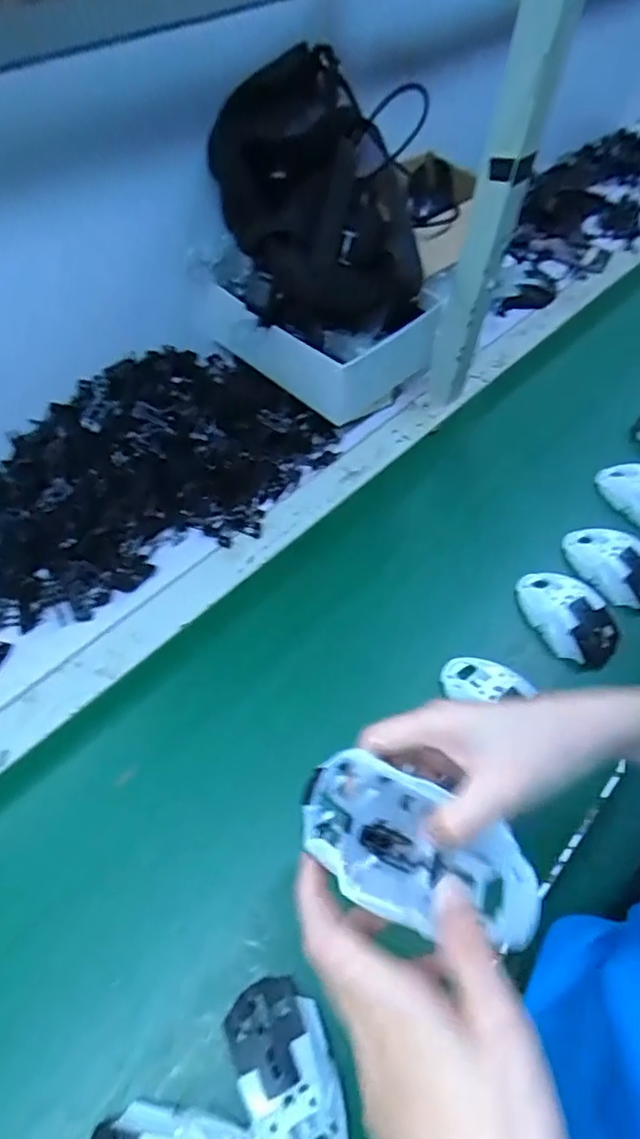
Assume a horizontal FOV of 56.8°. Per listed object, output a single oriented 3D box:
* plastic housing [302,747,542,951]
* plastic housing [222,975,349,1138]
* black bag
[{"bbox_3d":[0.046,0.132,0.276,0.112,0.040,0.061,20,59,10],"label":"plastic housing"},{"bbox_3d":[-0.021,0.353,0.412,0.063,0.035,0.116,-20,61,-14],"label":"plastic housing"},{"bbox_3d":[-0.001,-0.402,0.651,0.203,0.191,0.245,-16,60,-12],"label":"black bag"}]

